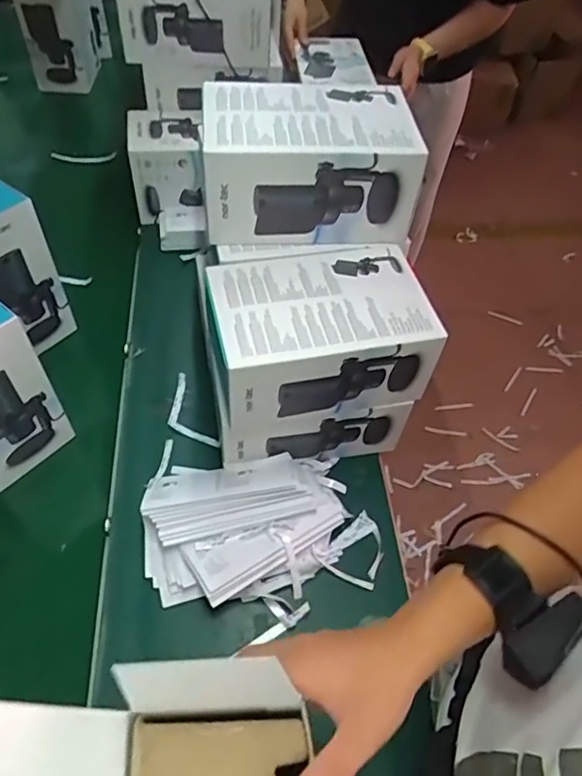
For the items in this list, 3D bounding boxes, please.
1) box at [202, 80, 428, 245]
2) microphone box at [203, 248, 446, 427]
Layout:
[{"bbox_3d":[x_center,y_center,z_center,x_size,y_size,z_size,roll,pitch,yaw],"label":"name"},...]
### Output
[{"bbox_3d":[0.021,-0.252,0.641,0.228,0.128,0.132,1,52,-4],"label":"box"},{"bbox_3d":[0.030,-0.063,0.637,0.227,0.113,0.152,-8,53,-11],"label":"microphone box"}]

